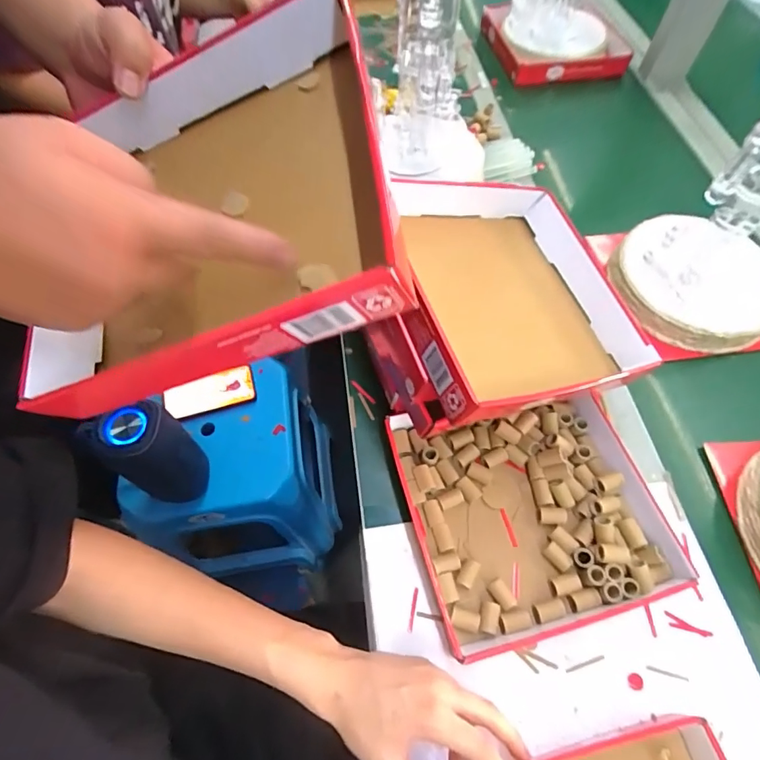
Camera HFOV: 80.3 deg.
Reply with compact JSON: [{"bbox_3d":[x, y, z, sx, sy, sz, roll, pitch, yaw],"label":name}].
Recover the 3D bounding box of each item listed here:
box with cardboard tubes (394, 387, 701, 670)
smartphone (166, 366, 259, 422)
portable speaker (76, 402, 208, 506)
[{"bbox_3d":[0.152,0.130,0.465,0.234,0.044,0.221,-13,61,-7],"label":"box with cardboard tubes"},{"bbox_3d":[-0.310,0.028,0.819,0.163,0.016,0.069,-17,75,-5],"label":"smartphone"},{"bbox_3d":[-0.320,0.115,0.643,0.097,0.219,0.065,-21,63,-12],"label":"portable speaker"}]

